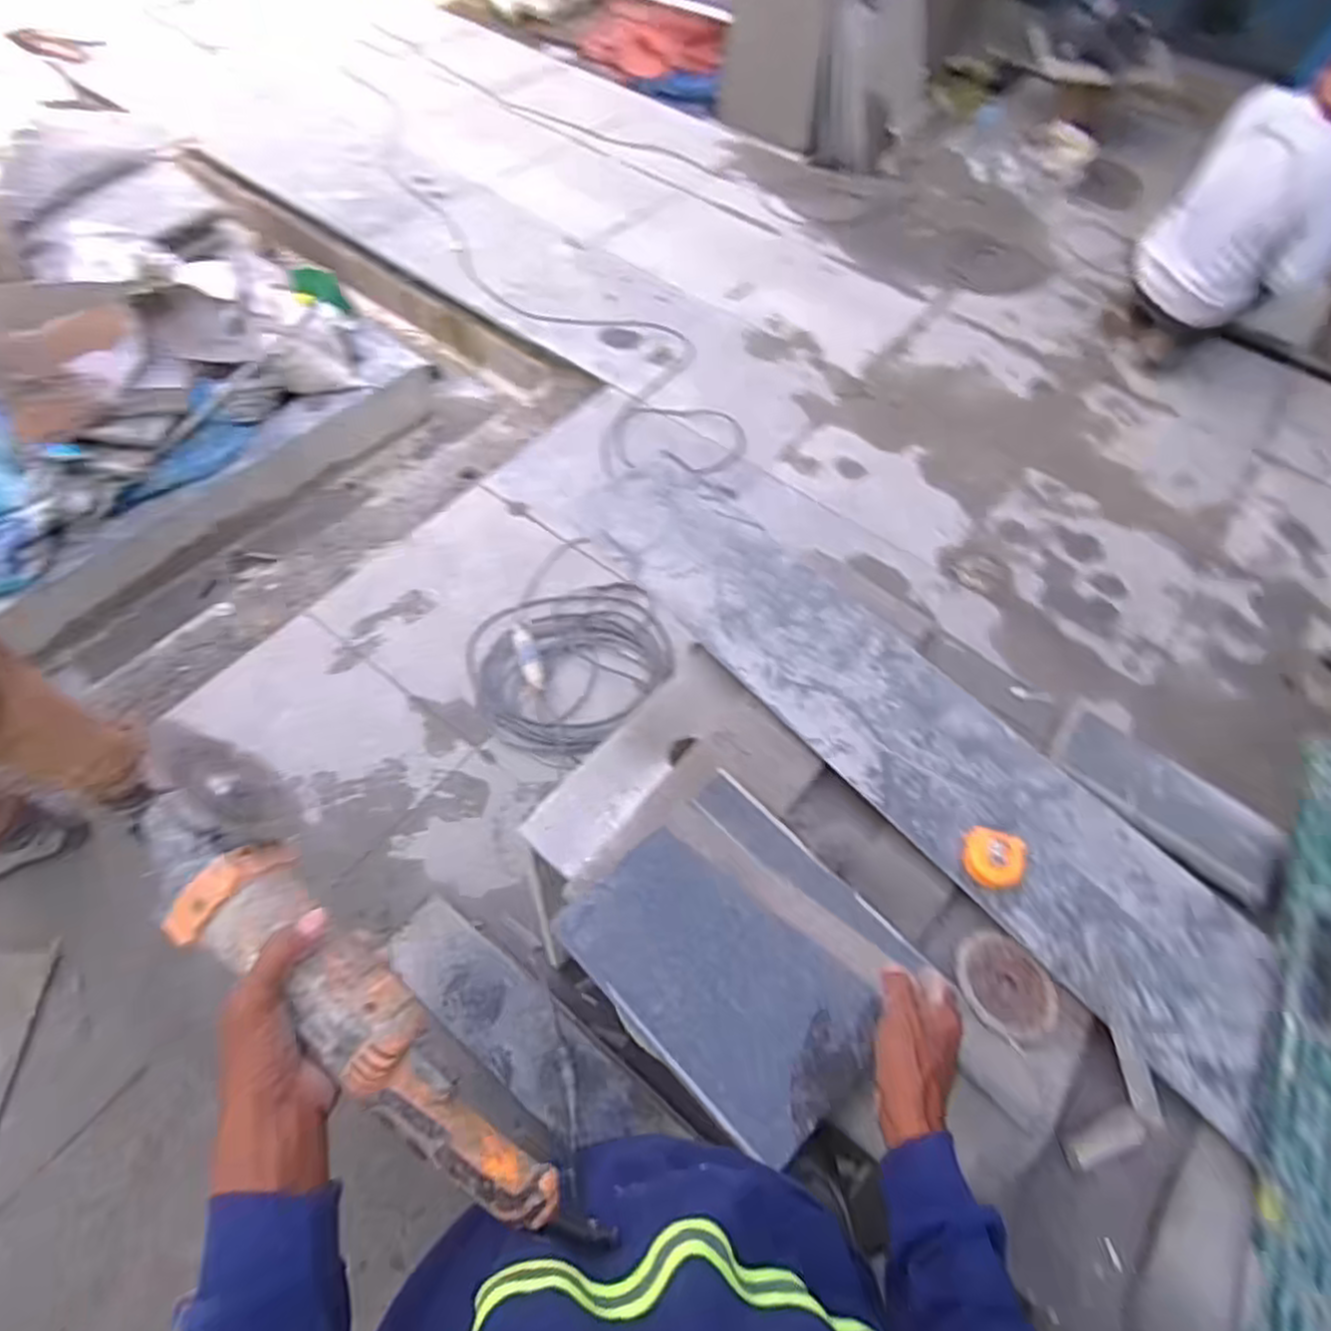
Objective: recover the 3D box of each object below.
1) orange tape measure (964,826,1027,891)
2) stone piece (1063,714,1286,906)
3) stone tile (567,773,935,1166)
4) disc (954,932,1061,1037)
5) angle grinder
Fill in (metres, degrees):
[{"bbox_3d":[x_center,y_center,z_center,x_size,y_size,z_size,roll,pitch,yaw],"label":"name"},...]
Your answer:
[{"bbox_3d":[0.359,0.212,0.809,0.067,0.029,0.061,11,60,3],"label":"orange tape measure"},{"bbox_3d":[0.593,0.155,0.880,0.245,0.030,0.117,34,63,16],"label":"stone piece"},{"bbox_3d":[0.081,0.283,0.748,0.294,0.035,0.249,41,65,19],"label":"stone tile"},{"bbox_3d":[0.348,0.323,0.761,0.090,0.008,0.104,-39,69,-23],"label":"disc"},{"bbox_3d":[-0.211,0.220,0.506,0.421,0.087,0.095,46,66,6],"label":"angle grinder"}]

